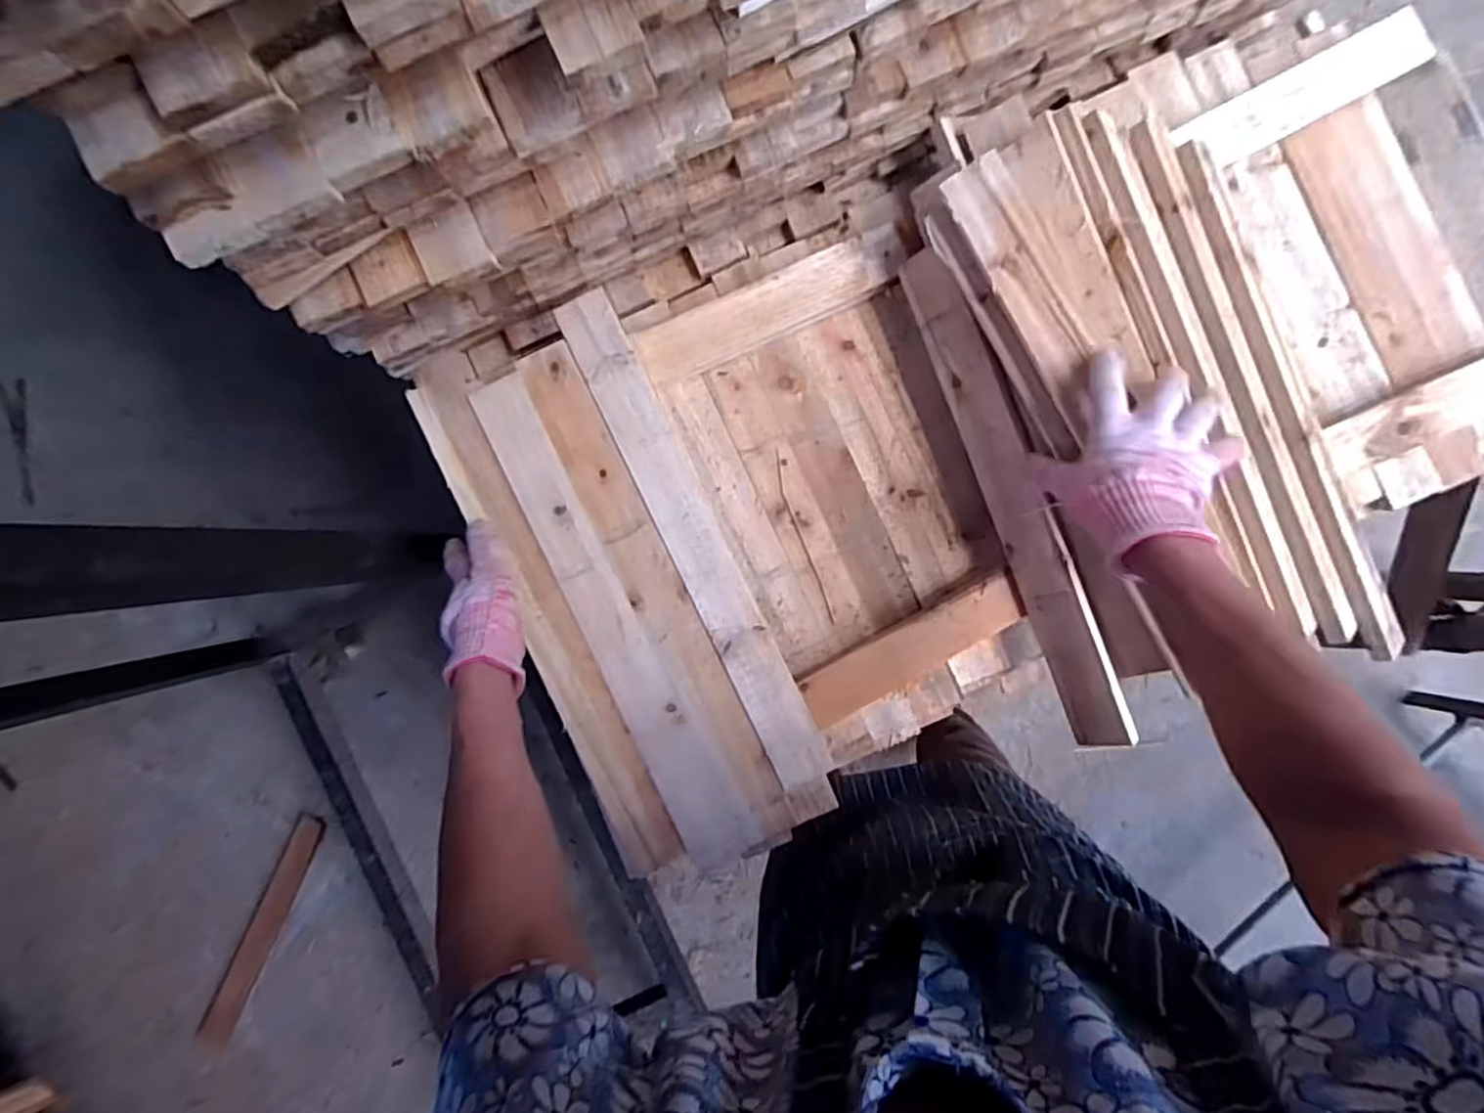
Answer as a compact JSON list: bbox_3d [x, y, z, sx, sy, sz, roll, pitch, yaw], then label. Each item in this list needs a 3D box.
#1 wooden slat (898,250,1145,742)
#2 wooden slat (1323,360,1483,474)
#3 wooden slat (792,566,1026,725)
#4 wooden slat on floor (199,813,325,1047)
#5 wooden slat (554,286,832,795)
[{"bbox_3d":[0.255,-0.056,0.630,0.021,0.060,0.485,-20,89,-40],"label":"wooden slat"},{"bbox_3d":[0.679,-0.142,0.654,0.226,0.037,0.055,-24,89,2],"label":"wooden slat"},{"bbox_3d":[0.170,0.095,0.669,0.235,0.044,0.059,-28,89,2],"label":"wooden slat"},{"bbox_3d":[-0.981,0.765,1.356,0.062,0.031,0.505,25,91,2],"label":"wooden slat on floor"},{"bbox_3d":[-0.044,-0.014,0.627,0.052,0.020,0.496,-26,89,2],"label":"wooden slat"}]

